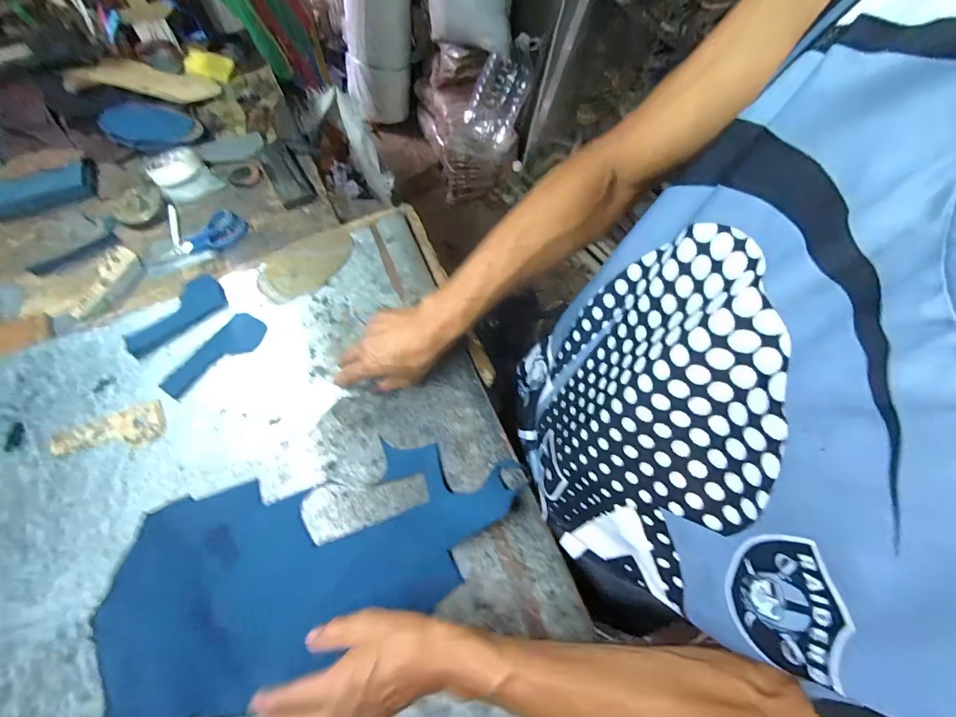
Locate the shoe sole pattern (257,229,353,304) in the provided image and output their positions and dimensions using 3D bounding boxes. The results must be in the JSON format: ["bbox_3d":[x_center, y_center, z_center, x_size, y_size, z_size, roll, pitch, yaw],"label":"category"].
[{"bbox_3d":[-0.244,-0.136,0.595,0.141,0.007,0.078,-35,79,-12],"label":"shoe sole pattern"}]

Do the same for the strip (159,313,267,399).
[{"bbox_3d":[-0.342,-0.004,0.546,0.051,0.006,0.136,31,69,16],"label":"strip"}]

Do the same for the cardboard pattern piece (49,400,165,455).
[{"bbox_3d":[-0.449,0.092,0.507,0.131,0.005,0.051,-19,67,-4],"label":"cardboard pattern piece"}]

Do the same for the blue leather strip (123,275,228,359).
[{"bbox_3d":[-0.417,-0.063,0.574,0.134,0.008,0.064,-38,80,-15],"label":"blue leather strip"}]

